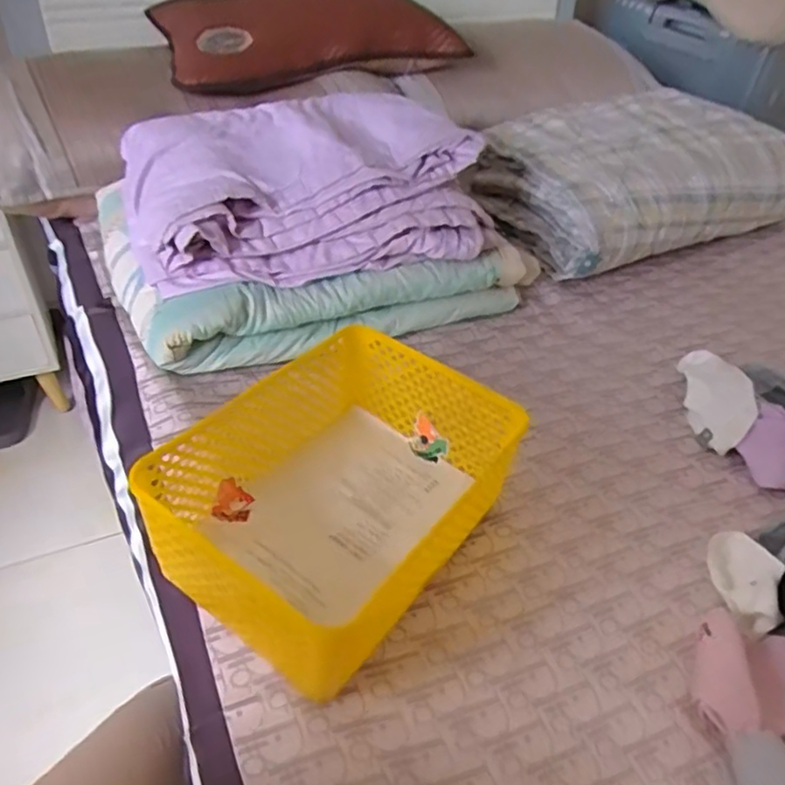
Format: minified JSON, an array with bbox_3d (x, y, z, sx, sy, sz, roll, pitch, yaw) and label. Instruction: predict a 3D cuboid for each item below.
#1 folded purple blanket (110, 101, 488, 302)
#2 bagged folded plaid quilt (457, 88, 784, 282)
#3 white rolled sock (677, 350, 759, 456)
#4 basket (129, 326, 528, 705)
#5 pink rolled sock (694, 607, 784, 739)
[{"bbox_3d":[-0.122,-0.267,0.844,0.424,0.122,0.309,-10,45,-16],"label":"folded purple blanket"},{"bbox_3d":[0.380,-0.337,1.033,0.447,0.170,0.302,-18,47,-21],"label":"bagged folded plaid quilt"},{"bbox_3d":[0.360,0.008,0.734,0.058,0.056,0.140,7,43,4],"label":"white rolled sock"},{"bbox_3d":[-0.040,0.083,0.566,0.216,0.121,0.281,30,49,26],"label":"basket"},{"bbox_3d":[0.273,0.218,0.492,0.088,0.036,0.088,2,43,-2],"label":"pink rolled sock"}]

